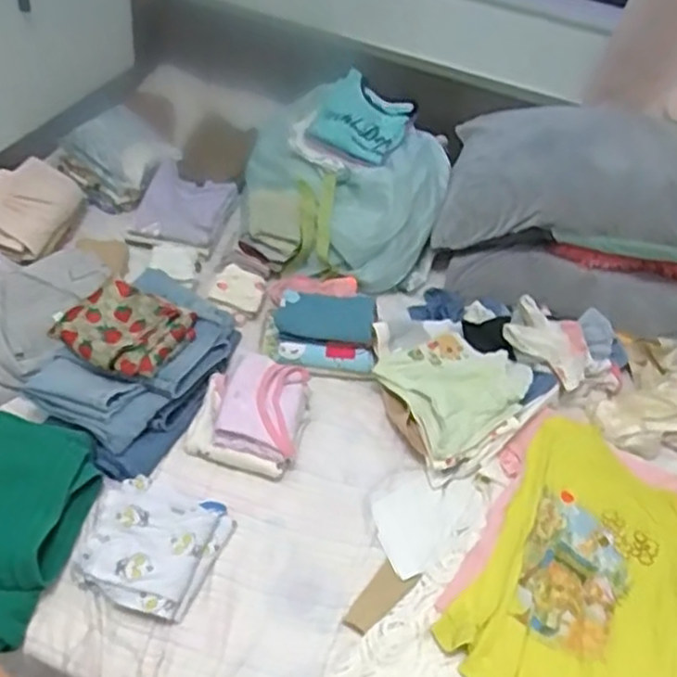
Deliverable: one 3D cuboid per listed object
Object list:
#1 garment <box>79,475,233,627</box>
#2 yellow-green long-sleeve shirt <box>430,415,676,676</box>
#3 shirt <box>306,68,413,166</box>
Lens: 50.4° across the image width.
[{"bbox_3d":[-0.257,0.280,0.989,0.174,0.063,0.179,18,46,11],"label":"garment"},{"bbox_3d":[0.391,0.348,0.988,0.372,0.031,0.460,27,48,19],"label":"yellow-green long-sleeve shirt"},{"bbox_3d":[0.041,-0.416,1.376,0.171,0.031,0.168,32,62,-4],"label":"shirt"}]

